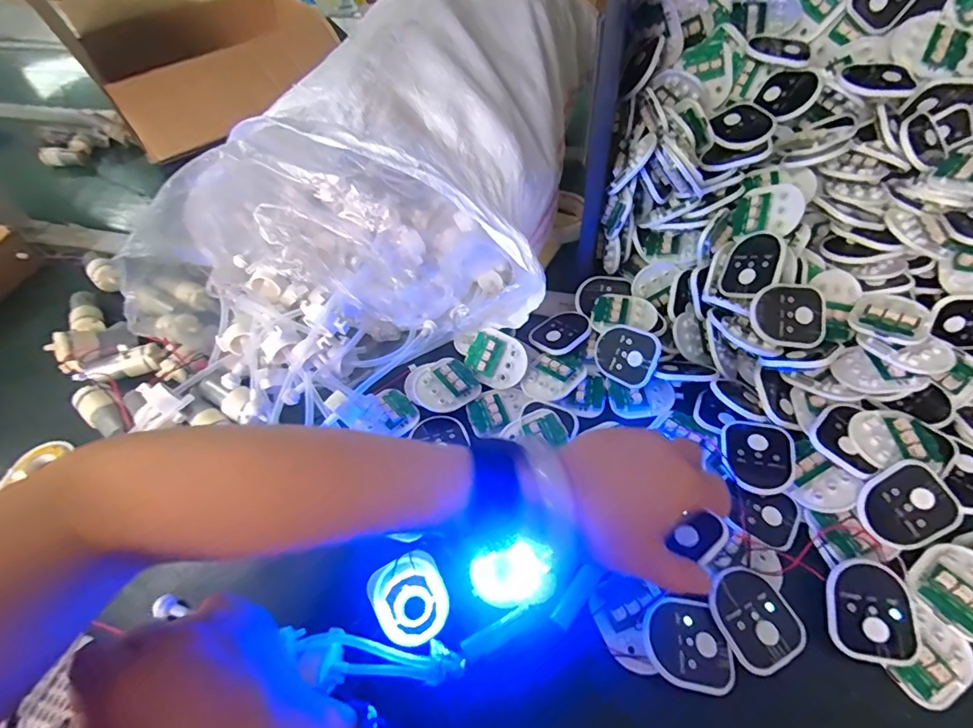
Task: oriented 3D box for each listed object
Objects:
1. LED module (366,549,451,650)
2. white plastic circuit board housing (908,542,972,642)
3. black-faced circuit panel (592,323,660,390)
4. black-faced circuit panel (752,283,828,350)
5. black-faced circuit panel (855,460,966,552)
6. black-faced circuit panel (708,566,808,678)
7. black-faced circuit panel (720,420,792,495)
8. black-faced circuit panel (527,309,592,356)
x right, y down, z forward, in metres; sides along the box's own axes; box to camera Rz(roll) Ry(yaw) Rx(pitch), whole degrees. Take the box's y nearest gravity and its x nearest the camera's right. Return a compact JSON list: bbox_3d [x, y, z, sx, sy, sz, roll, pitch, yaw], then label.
[{"bbox_3d":[-0.052,0.160,0.323,0.048,0.006,0.056,-27,54,-19],"label":"LED module"},{"bbox_3d":[0.317,0.147,0.312,0.058,0.012,0.049,-29,55,-20],"label":"white plastic circuit board housing"},{"bbox_3d":[0.123,-0.009,0.419,0.006,0.052,0.057,2,19,-46],"label":"black-faced circuit panel"},{"bbox_3d":[0.239,-0.038,0.374,0.056,0.007,0.050,-5,85,-2],"label":"black-faced circuit panel"},{"bbox_3d":[0.283,0.097,0.319,0.056,0.006,0.050,-35,79,5],"label":"black-faced circuit panel"},{"bbox_3d":[0.173,0.164,0.307,0.046,0.014,0.056,-24,53,-17],"label":"black-faced circuit panel"},{"bbox_3d":[0.205,0.070,0.357,0.046,0.011,0.056,10,51,11],"label":"black-faced circuit panel"},{"bbox_3d":[0.073,-0.031,0.450,0.056,0.012,0.043,-37,44,-18],"label":"black-faced circuit panel"}]

